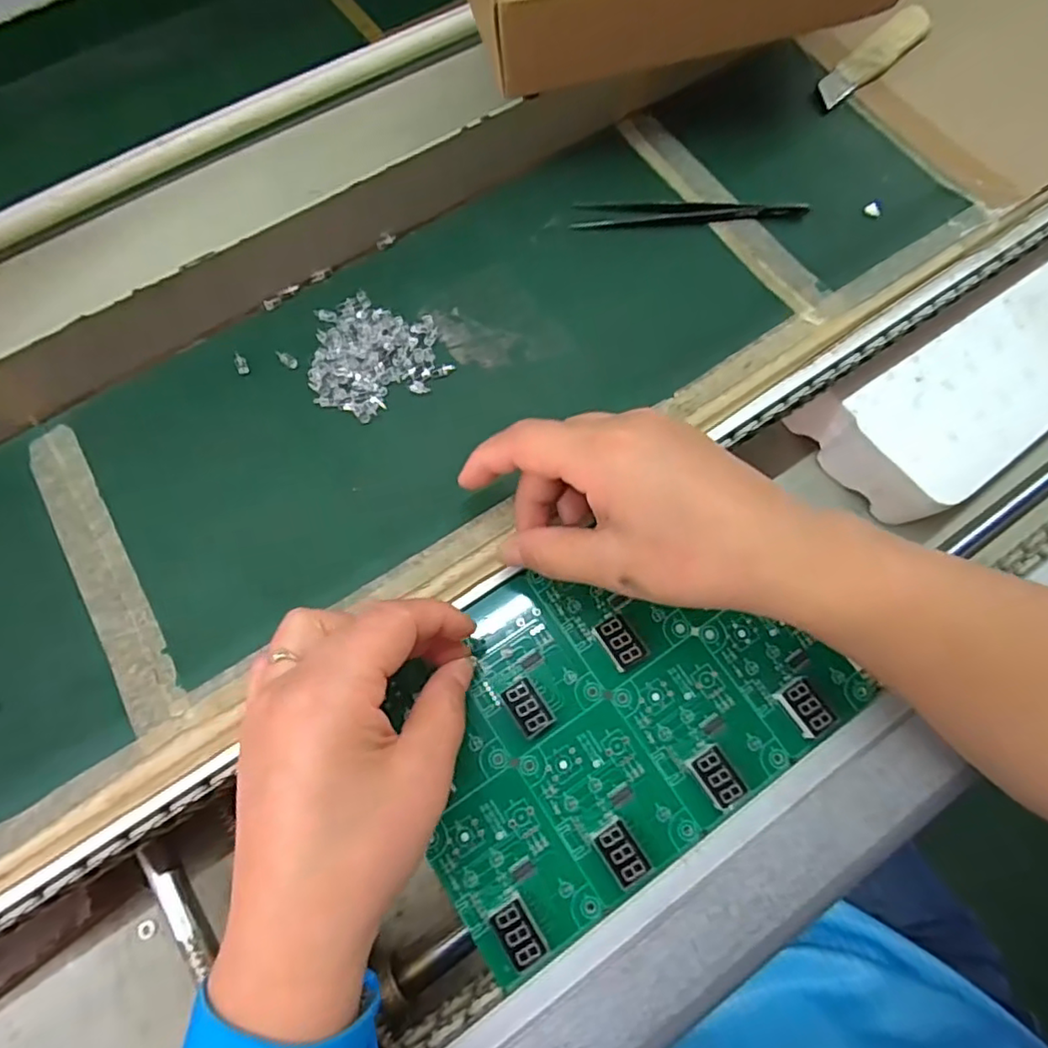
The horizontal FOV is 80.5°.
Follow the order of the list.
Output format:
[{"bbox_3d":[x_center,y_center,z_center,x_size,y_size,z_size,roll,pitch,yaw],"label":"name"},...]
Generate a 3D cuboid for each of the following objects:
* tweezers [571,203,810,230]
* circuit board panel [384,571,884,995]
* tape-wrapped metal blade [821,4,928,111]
[{"bbox_3d":[0.096,-0.178,0.354,0.134,0.007,0.017,-2,72,-2],"label":"tweezers"},{"bbox_3d":[0.038,0.081,0.280,0.194,0.014,0.133,-33,76,-11],"label":"circuit board panel"},{"bbox_3d":[0.220,-0.294,0.392,0.098,0.015,0.023,-40,78,-13],"label":"tape-wrapped metal blade"}]

